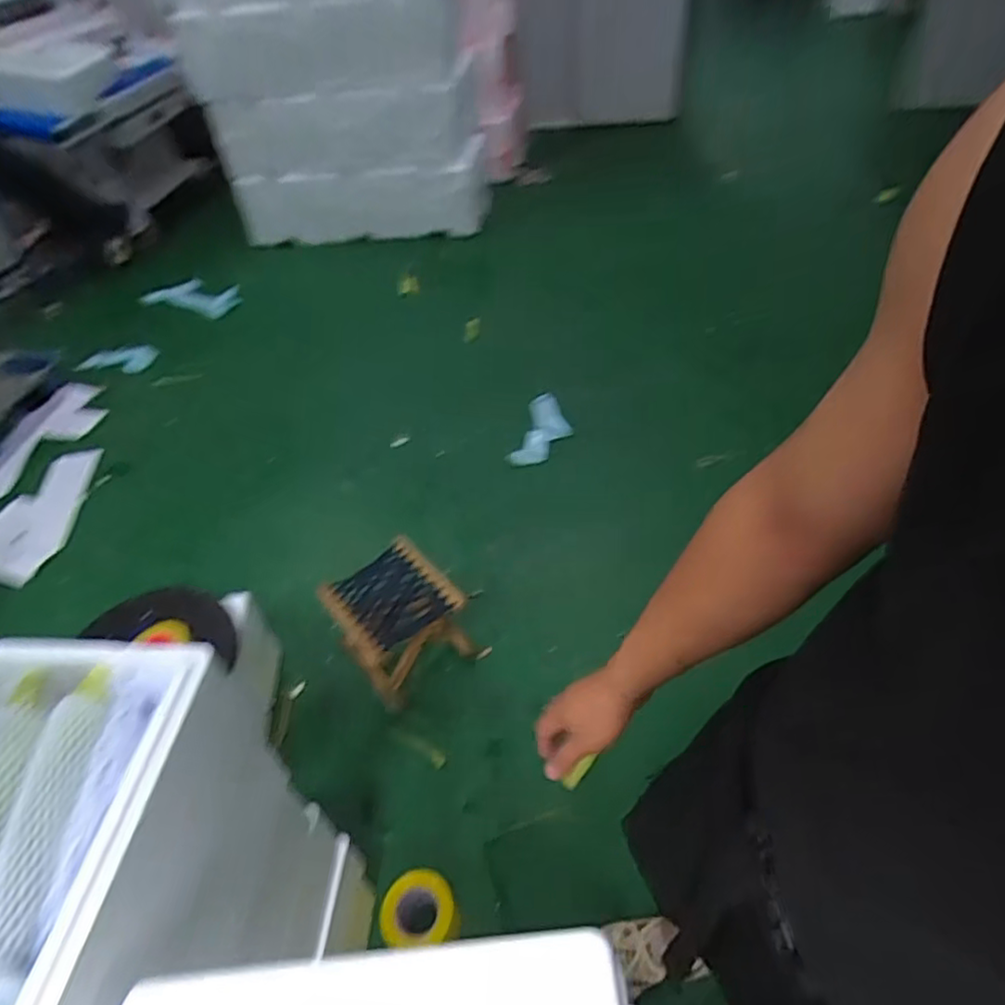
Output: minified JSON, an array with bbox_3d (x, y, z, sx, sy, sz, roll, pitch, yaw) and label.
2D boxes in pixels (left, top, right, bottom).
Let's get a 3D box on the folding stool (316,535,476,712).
[{"bbox_3d":[-0.260,0.294,1.569,0.259,0.225,0.281,-34,52,-24],"label":"folding stool"}]

